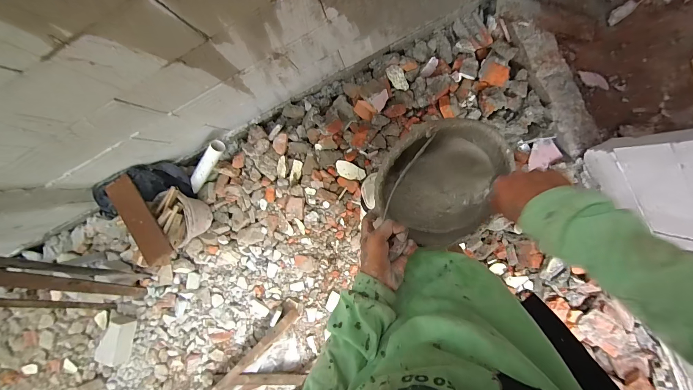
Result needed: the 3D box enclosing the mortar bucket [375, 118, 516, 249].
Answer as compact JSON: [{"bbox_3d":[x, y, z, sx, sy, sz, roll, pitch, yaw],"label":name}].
[{"bbox_3d":[0.172,-0.024,0.542,0.203,0.111,0.229,26,95,7],"label":"mortar bucket"}]

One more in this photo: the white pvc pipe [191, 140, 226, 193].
[{"bbox_3d":[-0.629,-0.114,1.328,0.066,0.063,0.353,52,126,4],"label":"white pvc pipe"}]

